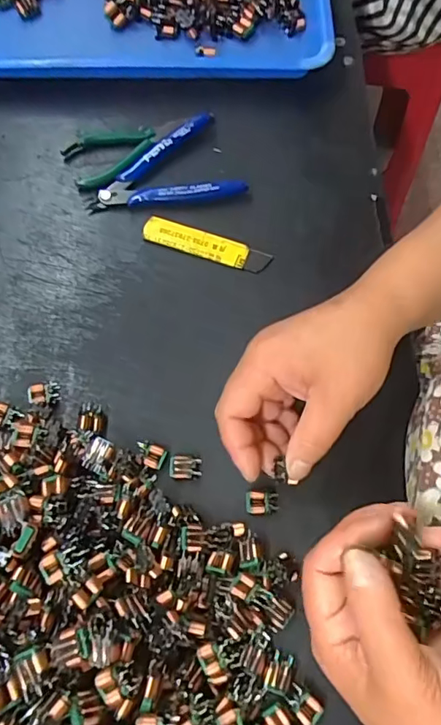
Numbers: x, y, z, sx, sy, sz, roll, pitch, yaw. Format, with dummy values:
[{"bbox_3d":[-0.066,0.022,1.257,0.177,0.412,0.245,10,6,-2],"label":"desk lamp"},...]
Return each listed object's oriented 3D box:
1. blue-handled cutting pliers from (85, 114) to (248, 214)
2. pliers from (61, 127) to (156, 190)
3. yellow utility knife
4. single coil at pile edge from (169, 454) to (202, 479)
[{"bbox_3d":[-0.047,-0.153,0.404,0.116,0.017,0.075,-13,68,-7],"label":"blue-handled cutting pliers"},{"bbox_3d":[-0.091,-0.171,0.412,0.073,0.010,0.056,-35,72,-14],"label":"pliers"},{"bbox_3d":[-0.011,-0.088,0.384,0.096,0.007,0.020,19,68,7],"label":"yellow utility knife"},{"bbox_3d":[-0.022,0.066,0.324,0.020,0.006,0.015,3,67,0],"label":"single coil at pile edge"}]

